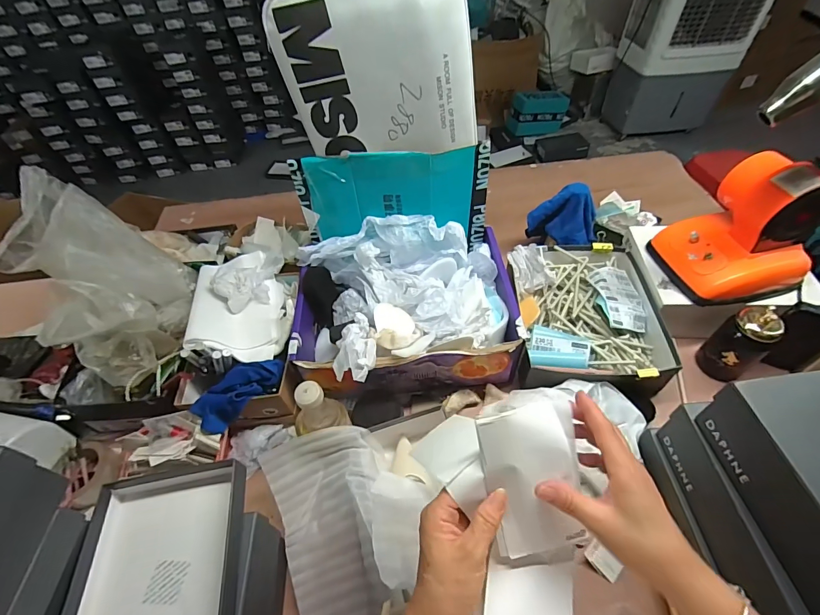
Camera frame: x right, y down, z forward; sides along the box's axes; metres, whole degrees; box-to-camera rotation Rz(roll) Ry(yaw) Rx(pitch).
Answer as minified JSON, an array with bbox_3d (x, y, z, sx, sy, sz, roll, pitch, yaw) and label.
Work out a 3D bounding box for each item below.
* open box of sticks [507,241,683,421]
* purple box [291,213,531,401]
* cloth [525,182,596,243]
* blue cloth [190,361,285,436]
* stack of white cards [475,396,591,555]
[{"bbox_3d":[0.340,0.010,0.778,0.276,0.098,0.335,2,52,7],"label":"open box of sticks"},{"bbox_3d":[-0.007,0.000,0.735,0.398,0.185,0.314,-9,51,-2],"label":"purple box"},{"bbox_3d":[0.336,-0.197,0.862,0.144,0.122,0.070,8,53,12],"label":"cloth"},{"bbox_3d":[-0.294,0.143,0.684,0.159,0.053,0.076,-32,55,-19],"label":"blue cloth"},{"bbox_3d":[0.108,0.154,0.350,0.078,0.010,0.131,-12,95,-2],"label":"stack of white cards"}]

